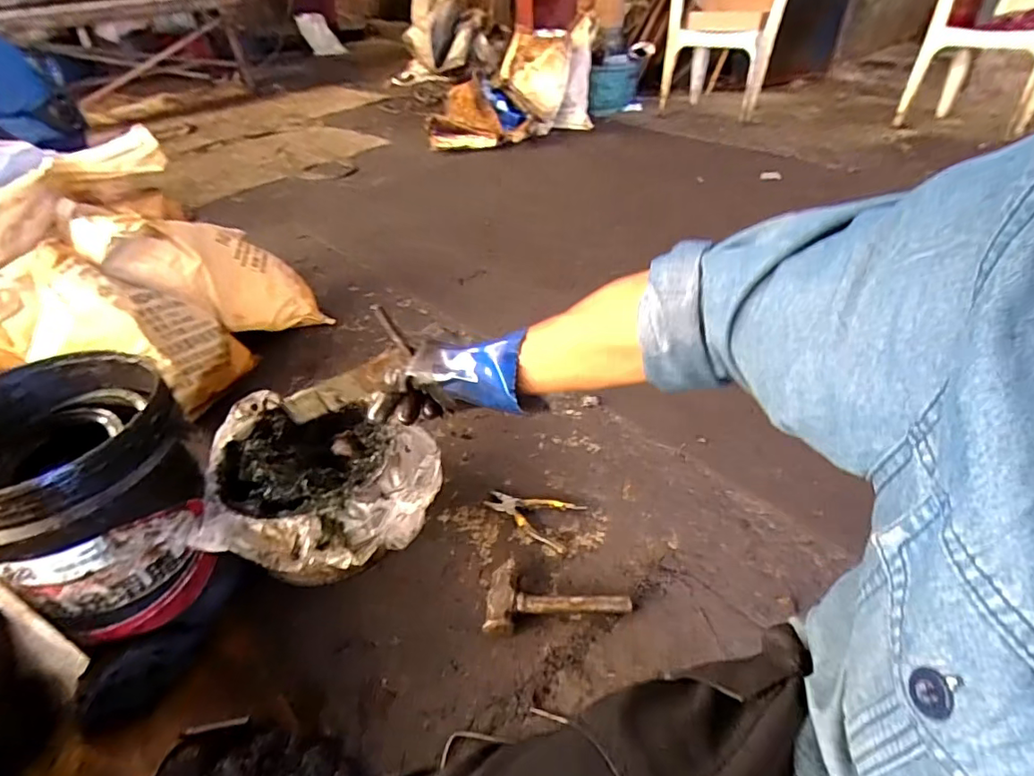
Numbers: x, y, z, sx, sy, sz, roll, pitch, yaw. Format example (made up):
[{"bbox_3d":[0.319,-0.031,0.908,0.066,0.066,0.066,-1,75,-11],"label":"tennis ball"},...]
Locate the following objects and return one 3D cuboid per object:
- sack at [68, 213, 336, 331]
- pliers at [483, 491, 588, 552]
[{"bbox_3d":[-0.765,-0.292,1.399,0.148,0.235,0.564,37,13,39],"label":"sack"},{"bbox_3d":[0.026,0.227,1.007,0.170,0.017,0.108,16,42,22],"label":"pliers"}]

